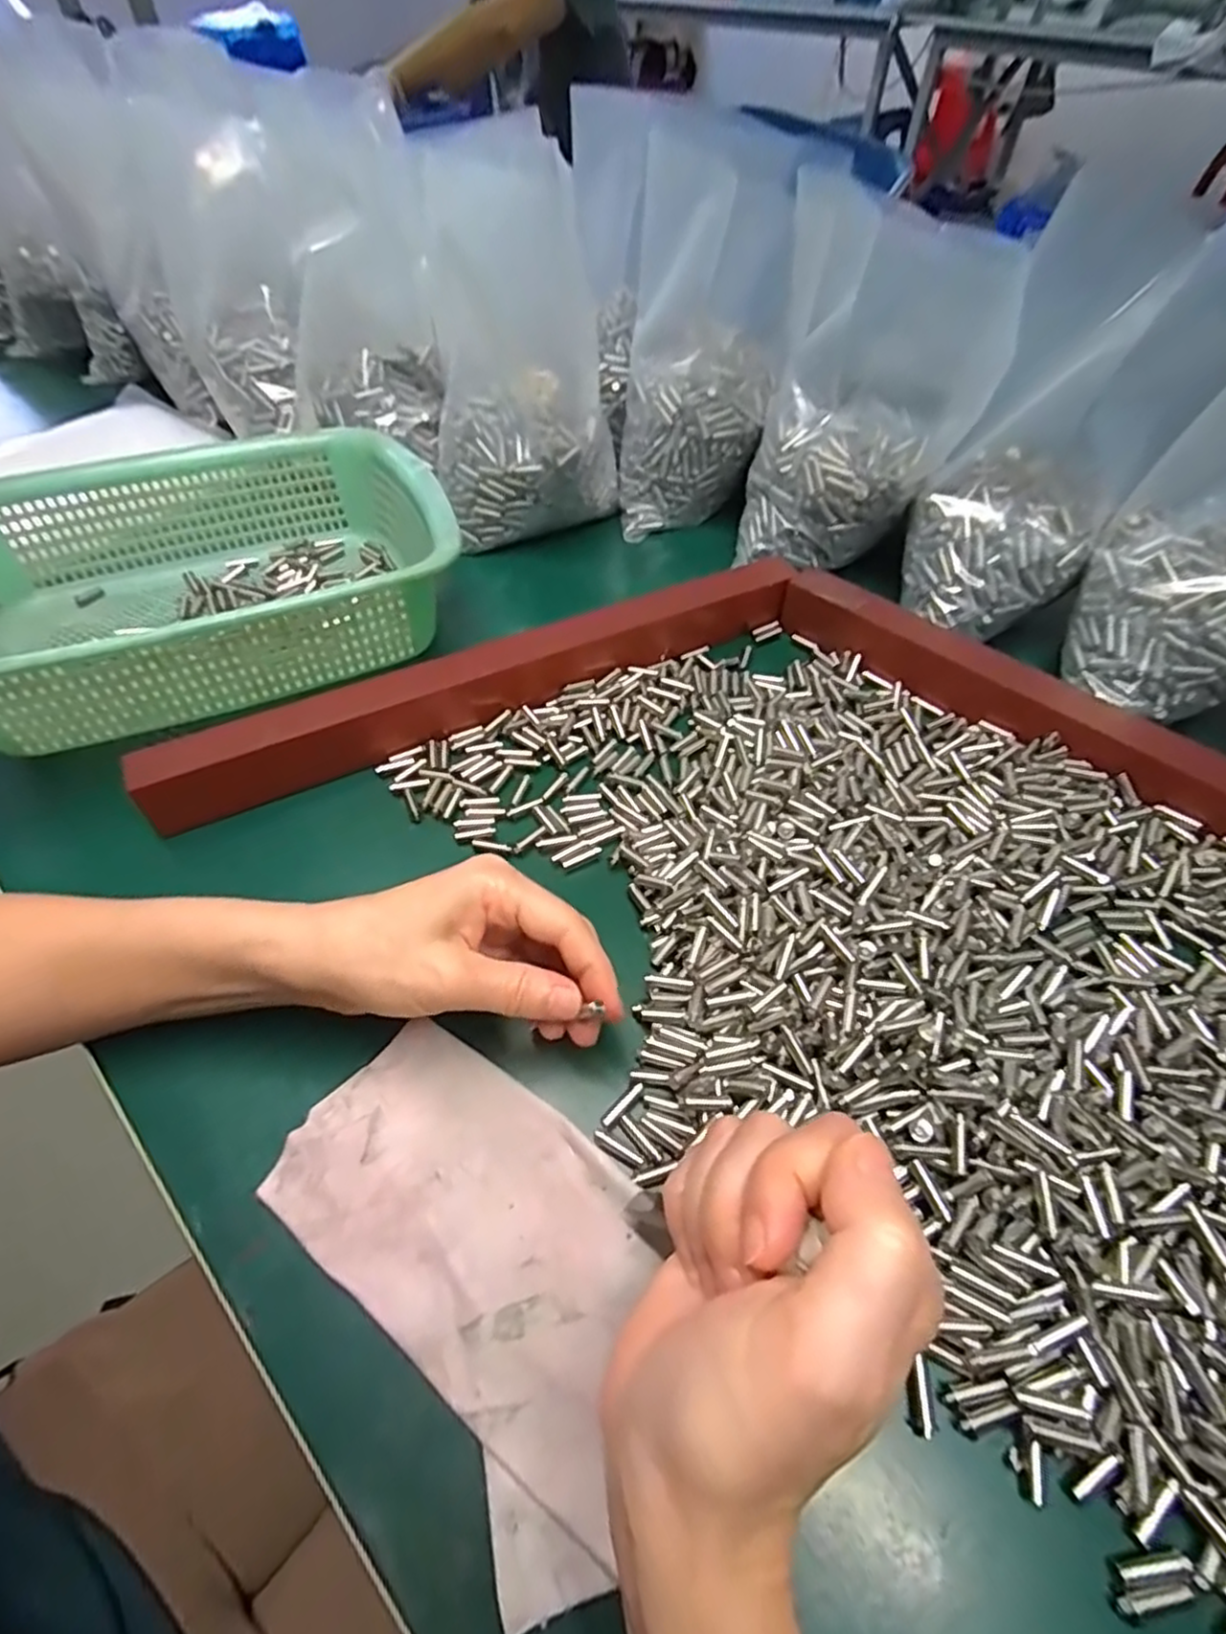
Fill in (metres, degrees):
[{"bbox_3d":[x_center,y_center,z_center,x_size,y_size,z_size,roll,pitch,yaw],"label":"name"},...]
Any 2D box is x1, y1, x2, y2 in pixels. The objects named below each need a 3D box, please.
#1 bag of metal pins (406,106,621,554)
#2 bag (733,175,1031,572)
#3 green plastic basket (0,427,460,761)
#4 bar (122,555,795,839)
[{"bbox_3d":[-0.067,-0.315,0.479,0.120,0.202,0.121,-1,54,-1],"label":"bag of metal pins"},{"bbox_3d":[0.160,-0.265,0.440,0.132,0.178,0.085,10,55,8],"label":"bag"},{"bbox_3d":[-0.252,-0.148,0.425,0.292,0.091,0.219,-23,57,-16],"label":"green plastic basket"},{"bbox_3d":[-0.065,-0.085,0.405,0.387,0.043,0.029,-24,58,-16],"label":"bar"}]

